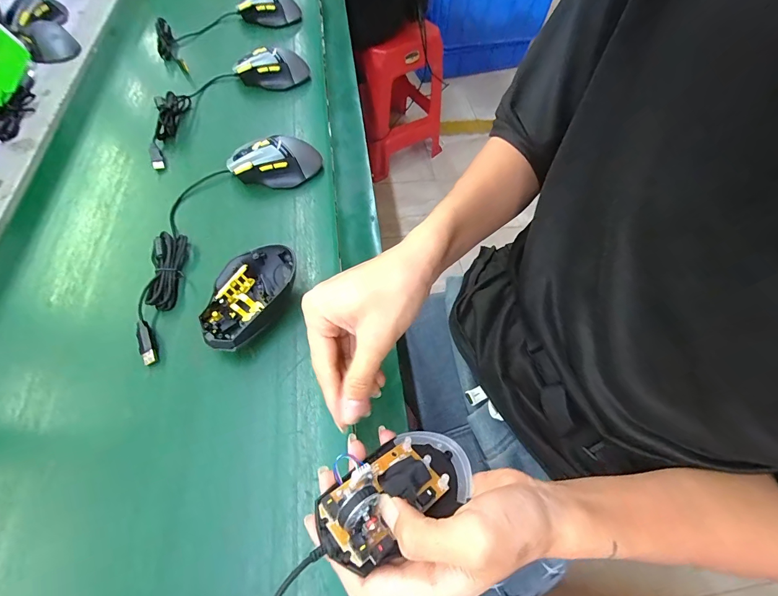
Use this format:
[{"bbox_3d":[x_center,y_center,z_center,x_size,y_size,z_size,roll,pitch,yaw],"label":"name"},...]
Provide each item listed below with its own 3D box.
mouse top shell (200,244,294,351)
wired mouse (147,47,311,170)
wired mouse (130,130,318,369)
[{"bbox_3d":[-0.142,0.001,0.367,0.072,0.042,0.116,20,61,9],"label":"mouse top shell"},{"bbox_3d":[-0.277,-0.327,0.559,0.119,0.047,0.305,35,63,15],"label":"wired mouse"},{"bbox_3d":[-0.224,-0.100,0.426,0.132,0.041,0.328,24,62,11],"label":"wired mouse"}]

